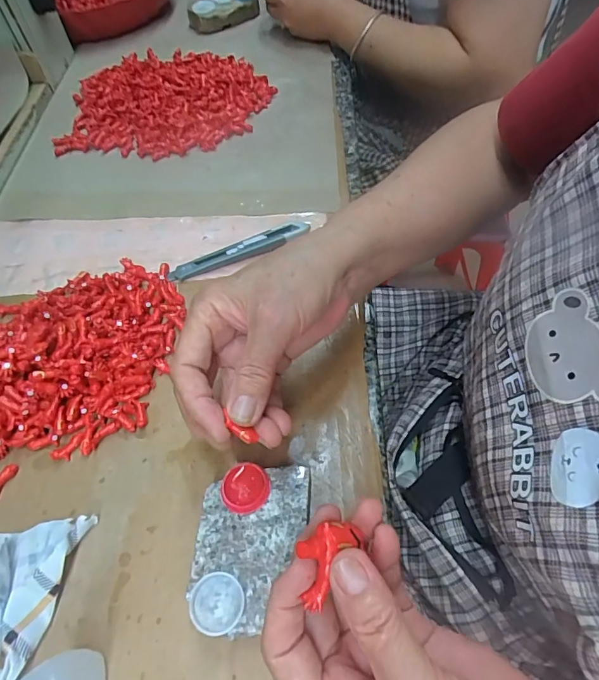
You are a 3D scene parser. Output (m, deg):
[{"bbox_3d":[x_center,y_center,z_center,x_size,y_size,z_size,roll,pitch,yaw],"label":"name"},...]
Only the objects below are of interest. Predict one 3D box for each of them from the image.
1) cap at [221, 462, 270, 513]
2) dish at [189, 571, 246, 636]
[{"bbox_3d":[-0.031,0.085,0.252,0.028,0.004,0.026,-1,57,2],"label":"cap"},{"bbox_3d":[-0.042,0.133,0.221,0.027,0.005,0.027,-1,55,2],"label":"dish"}]

